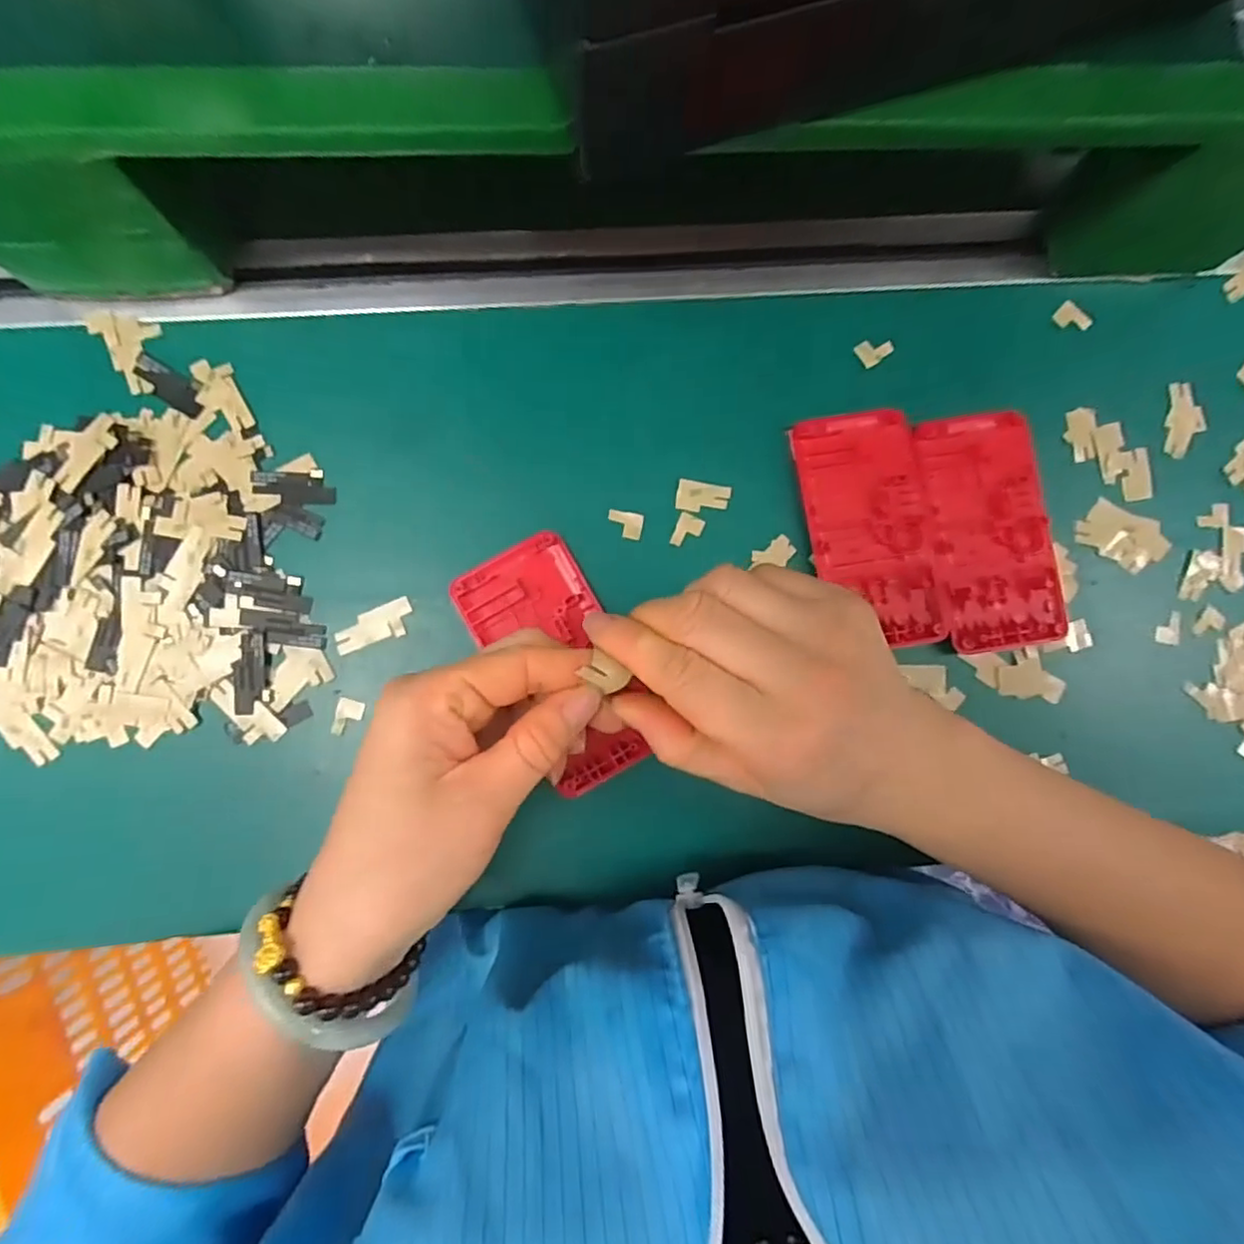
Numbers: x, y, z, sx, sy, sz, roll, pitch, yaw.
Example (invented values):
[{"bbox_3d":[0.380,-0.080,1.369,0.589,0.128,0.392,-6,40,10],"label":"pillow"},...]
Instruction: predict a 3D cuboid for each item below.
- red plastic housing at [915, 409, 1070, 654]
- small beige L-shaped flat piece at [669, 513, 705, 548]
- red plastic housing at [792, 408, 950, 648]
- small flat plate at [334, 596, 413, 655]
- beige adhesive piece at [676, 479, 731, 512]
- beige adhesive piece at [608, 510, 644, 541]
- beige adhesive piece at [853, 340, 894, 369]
[{"bbox_3d":[0.192,-0.048,0.334,0.063,0.016,0.122,-8,90,-4],"label":"red plastic housing"},{"bbox_3d":[0.034,-0.047,0.334,0.013,0.004,0.018,23,88,-4],"label":"small beige L-shaped flat piece"},{"bbox_3d":[0.128,-0.048,0.330,0.061,0.011,0.121,-11,91,-4],"label":"red plastic housing"},{"bbox_3d":[-0.124,0.002,0.324,0.039,0.005,0.017,-22,91,-4],"label":"small flat plate"},{"bbox_3d":[0.042,-0.065,0.337,0.027,0.004,0.016,5,89,-4],"label":"beige adhesive piece"},{"bbox_3d":[0.002,-0.050,0.334,0.018,0.005,0.013,9,89,-4],"label":"beige adhesive piece"},{"bbox_3d":[0.135,-0.145,0.345,0.018,0.005,0.014,-35,92,-4],"label":"beige adhesive piece"}]

